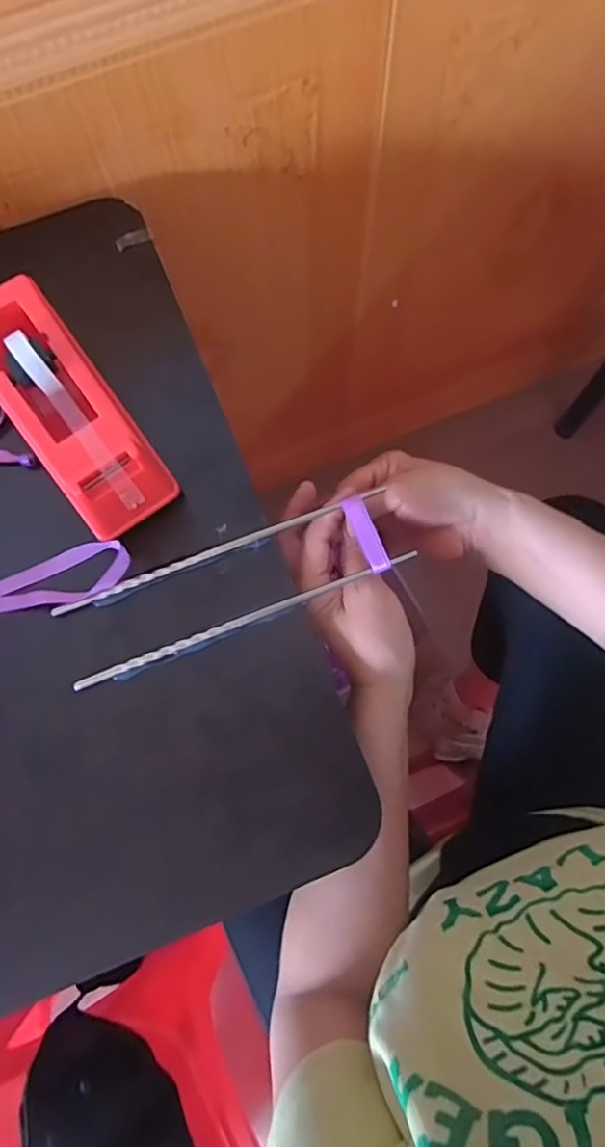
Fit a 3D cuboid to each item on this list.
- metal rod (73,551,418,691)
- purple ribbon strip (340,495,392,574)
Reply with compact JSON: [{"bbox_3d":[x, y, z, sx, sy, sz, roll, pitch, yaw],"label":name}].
[{"bbox_3d":[-0.034,0.028,0.378,0.220,0.008,0.007,-21,77,-5],"label":"metal rod"},{"bbox_3d":[0.041,-0.024,0.384,0.013,0.004,0.048,-25,78,14],"label":"purple ribbon strip"}]

